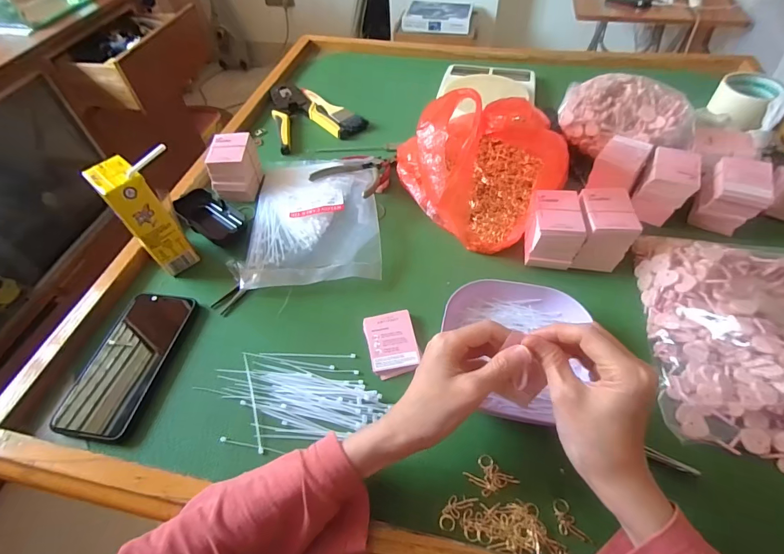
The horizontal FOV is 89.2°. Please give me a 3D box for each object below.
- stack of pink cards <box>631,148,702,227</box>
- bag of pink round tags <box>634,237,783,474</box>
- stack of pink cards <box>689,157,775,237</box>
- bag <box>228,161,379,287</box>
[{"bbox_3d":[0.340,-0.113,0.495,0.053,0.063,0.072,26,58,21],"label":"stack of pink cards"},{"bbox_3d":[0.366,0.060,0.371,0.219,0.045,0.229,9,54,10],"label":"bag of pink round tags"},{"bbox_3d":[0.405,-0.097,0.478,0.058,0.067,0.066,23,57,20],"label":"stack of pink cards"},{"bbox_3d":[-0.104,-0.088,0.523,0.168,0.018,0.231,-5,52,0],"label":"bag"}]

